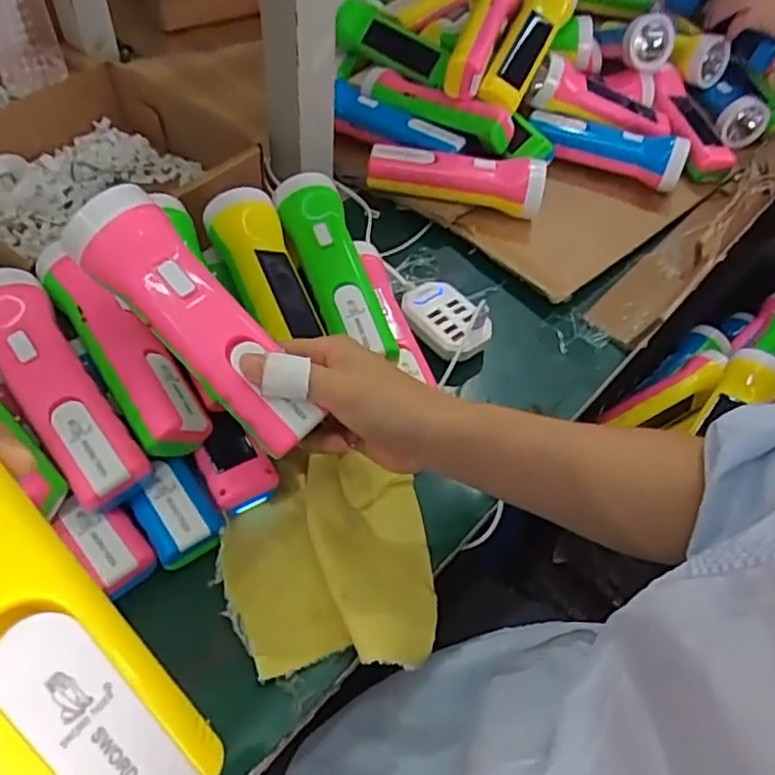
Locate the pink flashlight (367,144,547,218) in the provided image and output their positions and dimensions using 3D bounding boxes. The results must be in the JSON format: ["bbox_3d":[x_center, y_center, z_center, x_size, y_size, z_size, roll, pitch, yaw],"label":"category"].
[{"bbox_3d":[0.064,-0.197,0.606,0.160,0.042,0.041,11,51,3],"label":"pink flashlight"}]

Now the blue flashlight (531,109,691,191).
[{"bbox_3d":[0.222,-0.246,0.660,0.152,0.042,0.040,20,52,10],"label":"blue flashlight"}]

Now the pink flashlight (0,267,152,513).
[{"bbox_3d":[-0.202,-0.002,0.388,0.047,0.052,0.162,-30,60,-26],"label":"pink flashlight"}]

